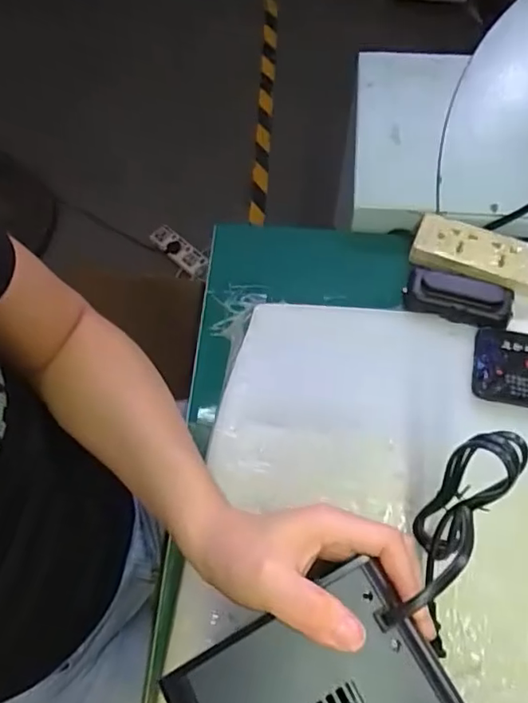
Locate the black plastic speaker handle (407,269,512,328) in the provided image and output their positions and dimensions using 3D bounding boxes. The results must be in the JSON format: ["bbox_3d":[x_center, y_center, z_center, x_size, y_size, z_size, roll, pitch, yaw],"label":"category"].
[{"bbox_3d":[0.202,-0.058,0.561,0.104,0.021,0.049,18,69,9],"label":"black plastic speaker handle"}]

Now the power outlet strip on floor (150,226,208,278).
[{"bbox_3d":[-0.242,-0.289,1.544,0.189,0.025,0.062,42,74,16],"label":"power outlet strip on floor"}]

